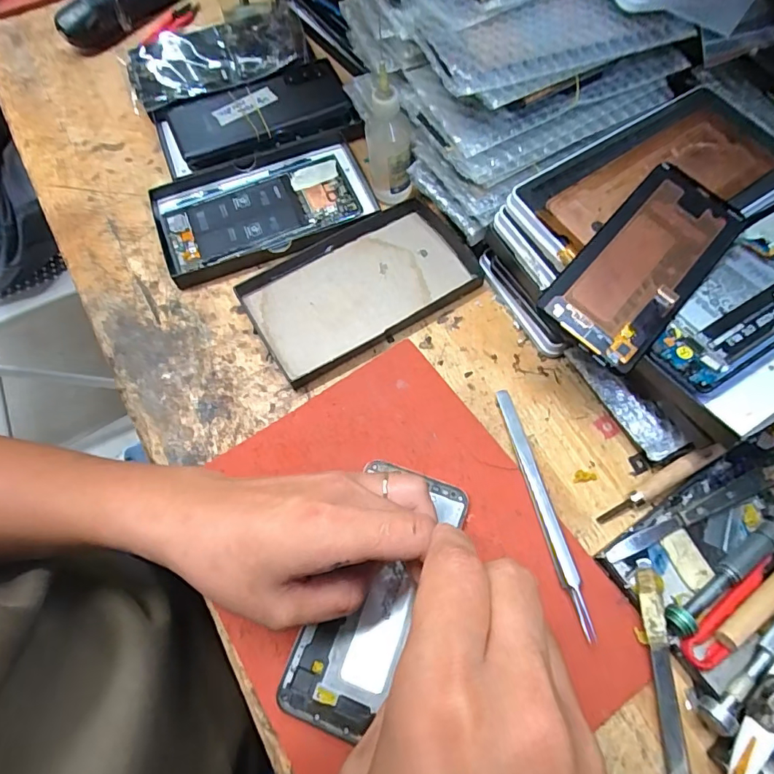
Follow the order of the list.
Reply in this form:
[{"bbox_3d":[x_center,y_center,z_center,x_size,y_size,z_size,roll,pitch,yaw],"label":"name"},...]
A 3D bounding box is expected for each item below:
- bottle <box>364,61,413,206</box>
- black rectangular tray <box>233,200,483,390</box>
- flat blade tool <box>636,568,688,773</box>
[{"bbox_3d":[0.001,-0.196,0.378,0.033,0.095,0.042,-7,67,0],"label":"bottle"},{"bbox_3d":[-0.021,-0.080,0.375,0.170,0.015,0.101,-30,68,-10],"label":"black rectangular tray"},{"bbox_3d":[0.149,0.163,0.259,0.013,0.006,0.119,-5,75,19],"label":"flat blade tool"}]

